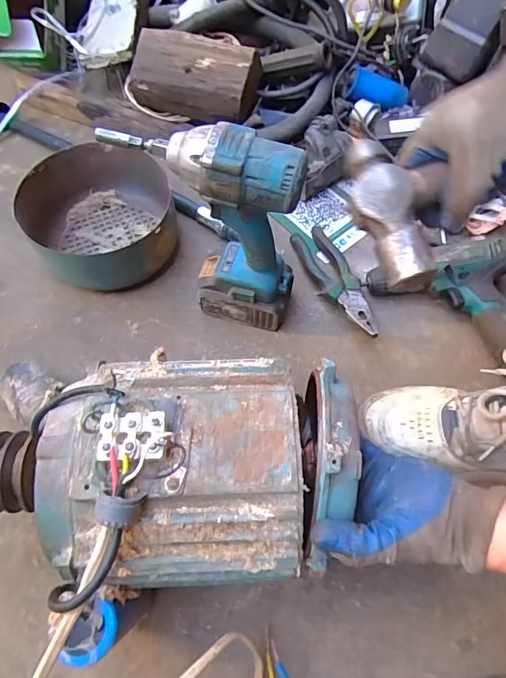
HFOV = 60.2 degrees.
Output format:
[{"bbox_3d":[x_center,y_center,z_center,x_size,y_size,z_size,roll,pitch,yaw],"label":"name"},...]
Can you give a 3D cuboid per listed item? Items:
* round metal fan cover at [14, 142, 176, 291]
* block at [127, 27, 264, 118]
[{"bbox_3d":[-0.200,-0.157,0.587,0.169,0.090,0.185,-19,64,-11],"label":"round metal fan cover"},{"bbox_3d":[-0.088,-0.408,0.675,0.192,0.075,0.100,11,64,2],"label":"block"}]

